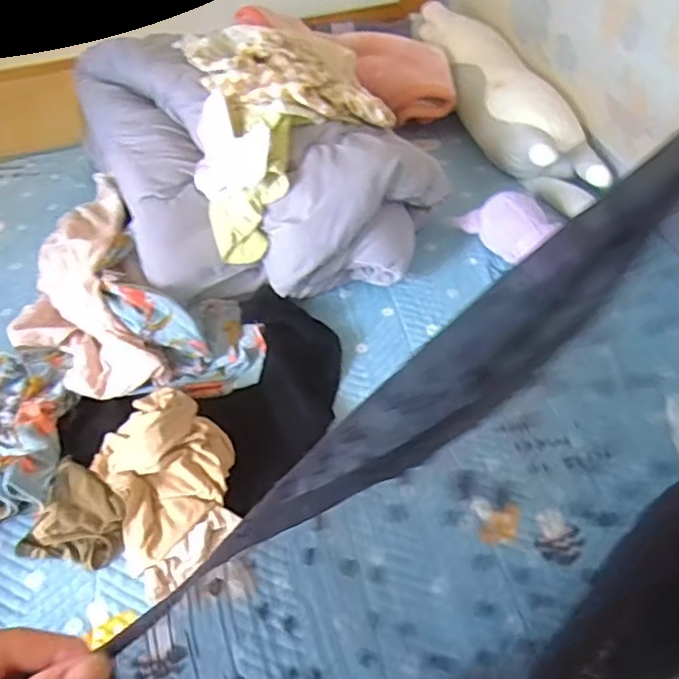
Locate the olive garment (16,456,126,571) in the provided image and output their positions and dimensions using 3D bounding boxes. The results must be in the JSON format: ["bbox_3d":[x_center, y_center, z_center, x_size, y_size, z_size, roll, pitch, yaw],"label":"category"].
[{"bbox_3d":[-0.398,0.272,0.935,0.152,0.050,0.139,14,50,18],"label":"olive garment"}]

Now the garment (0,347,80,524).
[{"bbox_3d":[-0.581,0.151,1.052,0.248,0.068,0.364,-21,49,-13],"label":"garment"}]

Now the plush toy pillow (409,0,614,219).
[{"bbox_3d":[0.413,-0.630,1.585,0.231,0.152,0.856,-10,47,-3],"label":"plush toy pillow"}]

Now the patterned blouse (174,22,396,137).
[{"bbox_3d":[-0.107,-0.558,1.296,0.362,0.131,0.410,-21,49,-14],"label":"patterned blouse"}]

